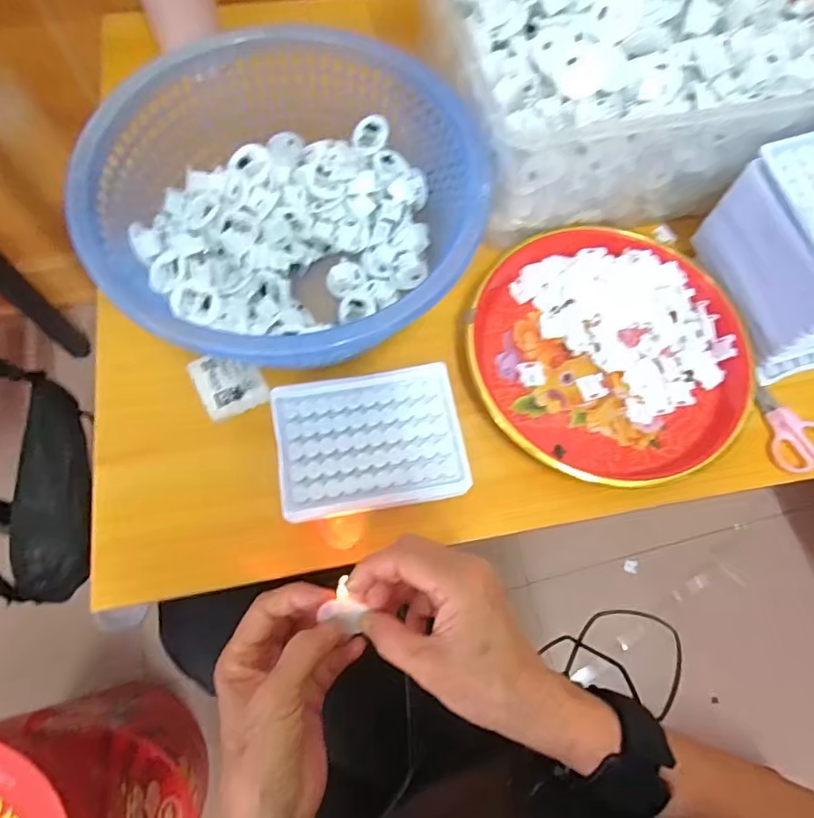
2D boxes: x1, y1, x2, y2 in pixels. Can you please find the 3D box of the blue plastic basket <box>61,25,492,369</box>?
[{"bbox_3d":[-0.081,-0.149,0.406,0.264,0.106,0.251,1,70,-2],"label":"blue plastic basket"}]

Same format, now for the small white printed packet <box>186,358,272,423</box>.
[{"bbox_3d":[-0.140,-0.022,0.418,0.048,0.007,0.058,-27,74,-12],"label":"small white printed packet"}]

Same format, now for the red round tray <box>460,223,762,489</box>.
[{"bbox_3d":[0.156,-0.047,0.426,0.210,0.026,0.215,1,70,-2],"label":"red round tray"}]

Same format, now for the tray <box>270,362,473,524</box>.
[{"bbox_3d":[-0.027,0.024,0.390,0.128,0.028,0.099,-8,71,-6],"label":"tray"}]

